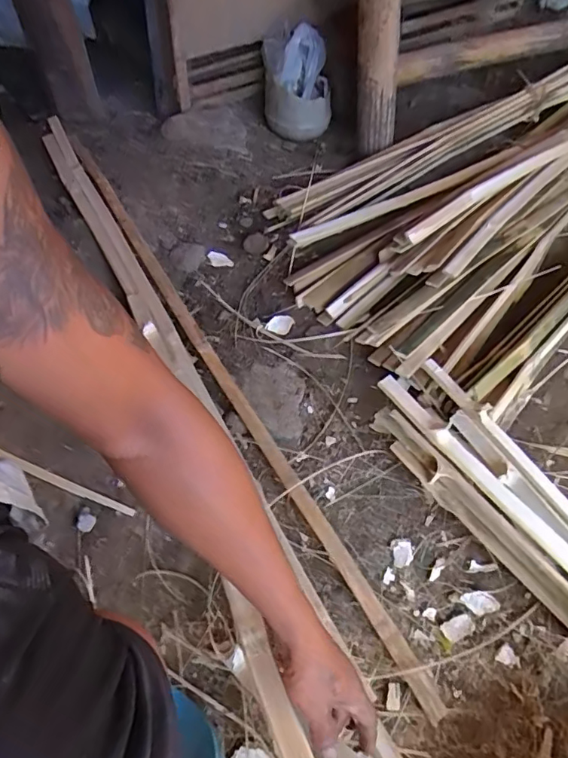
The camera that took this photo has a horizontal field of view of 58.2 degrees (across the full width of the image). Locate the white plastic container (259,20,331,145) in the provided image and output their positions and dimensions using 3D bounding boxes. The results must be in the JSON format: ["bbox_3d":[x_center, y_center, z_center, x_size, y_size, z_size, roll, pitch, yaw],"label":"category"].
[{"bbox_3d":[0.030,-0.638,1.105,0.135,0.161,0.139,-8,56,-7],"label":"white plastic container"}]

